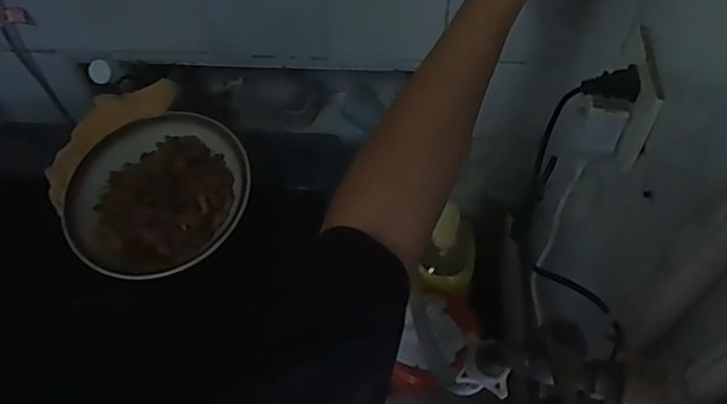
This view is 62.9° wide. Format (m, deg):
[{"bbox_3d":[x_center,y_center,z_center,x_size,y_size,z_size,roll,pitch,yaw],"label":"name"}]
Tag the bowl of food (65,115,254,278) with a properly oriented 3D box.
[{"bbox_3d":[-0.252,-0.017,0.715,0.211,0.064,0.212,-2,55,3],"label":"bowl of food"}]

